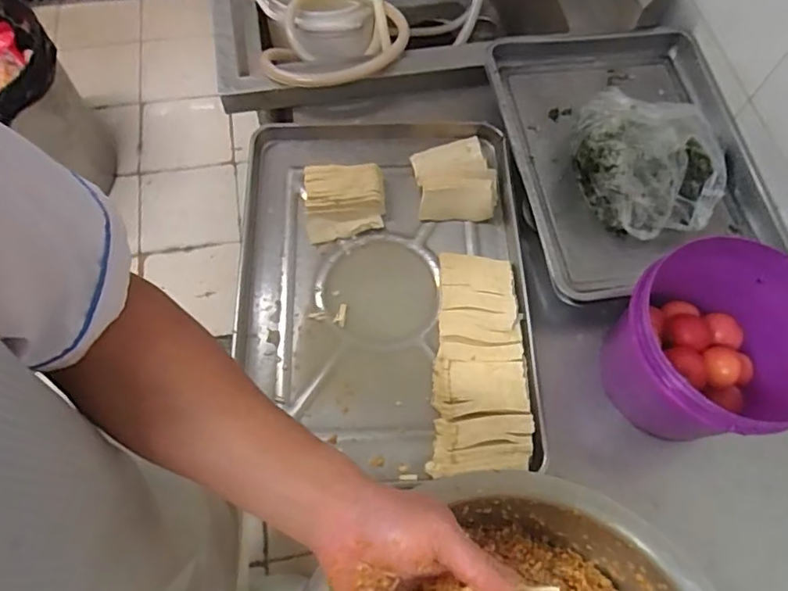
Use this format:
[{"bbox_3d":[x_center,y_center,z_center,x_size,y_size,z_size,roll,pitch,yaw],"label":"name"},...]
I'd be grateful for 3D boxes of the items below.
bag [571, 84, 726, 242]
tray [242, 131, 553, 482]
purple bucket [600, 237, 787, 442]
[{"bbox_3d":[0.379,-0.198,0.864,0.231,0.123,0.189,21,66,6],"label":"bag"},{"bbox_3d":[-0.020,-0.024,0.863,0.424,0.074,0.567,0,66,-3],"label":"tray"},{"bbox_3d":[0.421,0.062,0.752,0.267,0.182,0.229,-25,69,-14],"label":"purple bucket"}]

